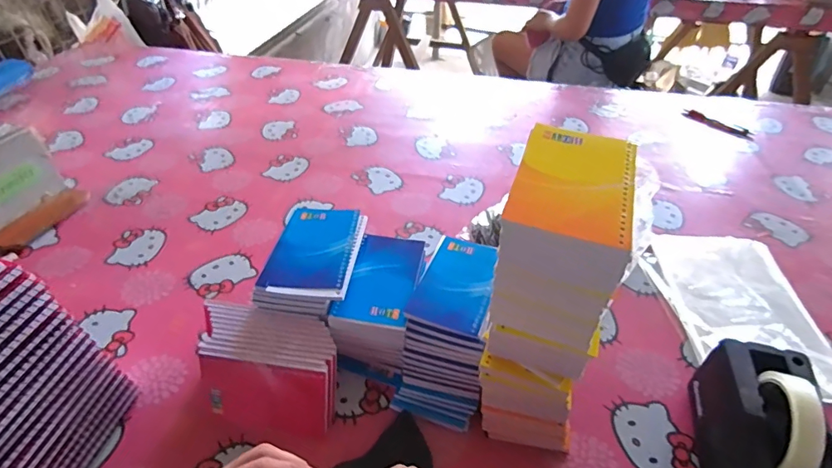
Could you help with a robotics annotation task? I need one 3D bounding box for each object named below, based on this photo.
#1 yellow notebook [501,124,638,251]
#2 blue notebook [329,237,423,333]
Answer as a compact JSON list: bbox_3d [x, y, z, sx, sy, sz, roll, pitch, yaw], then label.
[{"bbox_3d":[0.114,-0.040,0.333,0.078,0.005,0.123,14,44,15],"label":"yellow notebook"},{"bbox_3d":[-0.037,0.050,0.533,0.079,0.012,0.139,9,43,10],"label":"blue notebook"}]

